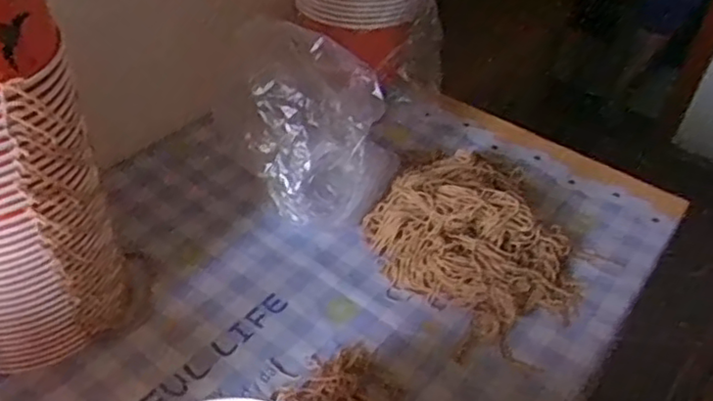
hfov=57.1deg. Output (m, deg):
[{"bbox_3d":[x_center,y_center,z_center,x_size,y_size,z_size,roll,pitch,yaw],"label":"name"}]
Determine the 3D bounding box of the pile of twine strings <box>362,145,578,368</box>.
[{"bbox_3d":[0.128,0.022,0.711,0.219,0.067,0.257,-16,47,-23],"label":"pile of twine strings"}]

